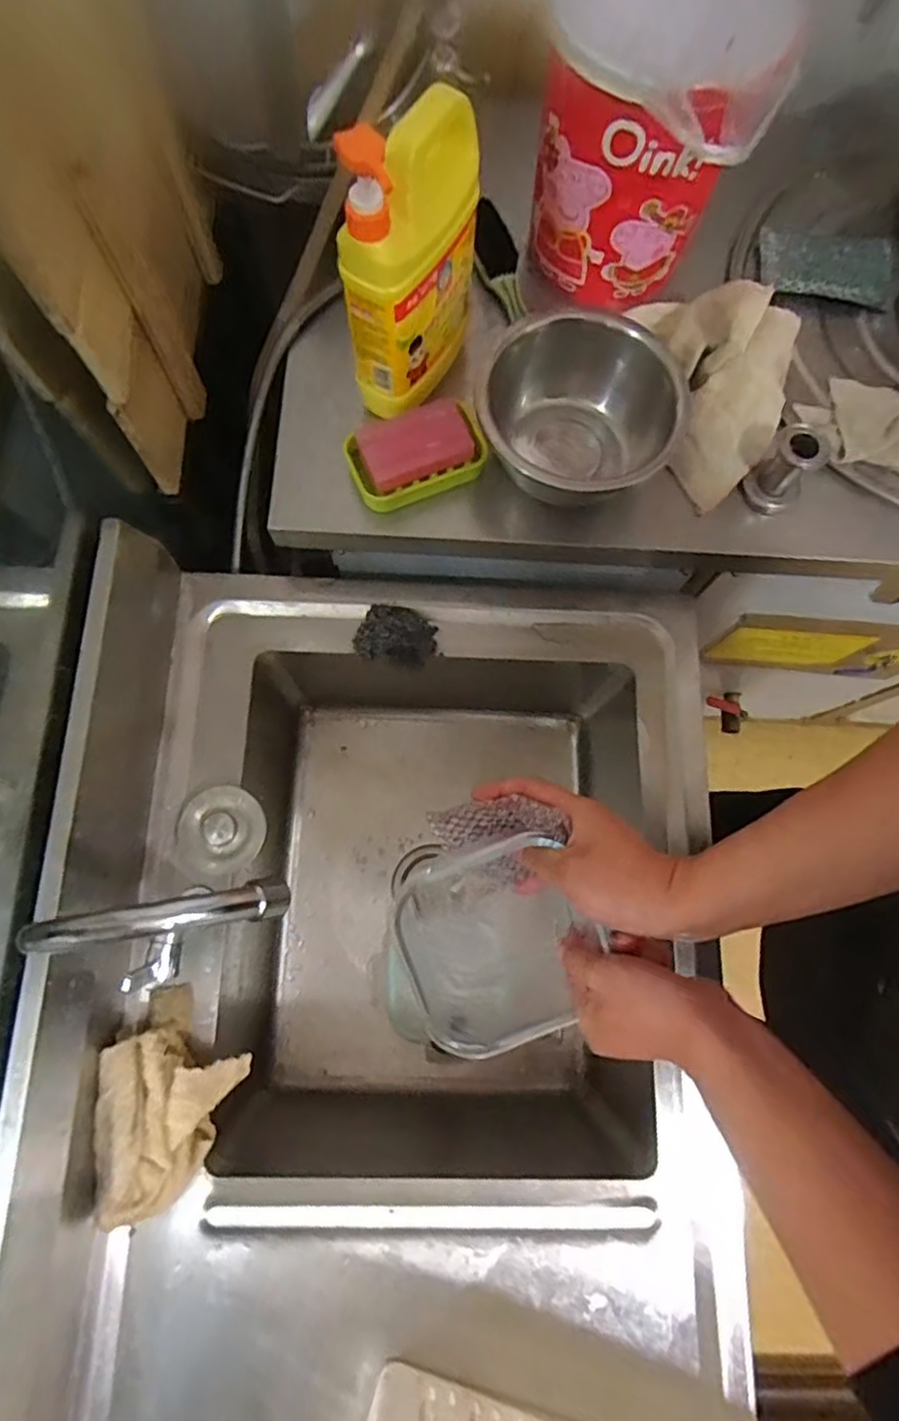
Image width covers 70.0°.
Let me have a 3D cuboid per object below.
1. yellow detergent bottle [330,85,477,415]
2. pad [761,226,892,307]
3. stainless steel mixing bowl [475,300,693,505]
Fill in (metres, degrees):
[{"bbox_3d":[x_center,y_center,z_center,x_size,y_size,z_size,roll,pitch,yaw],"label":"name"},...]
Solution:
[{"bbox_3d":[-0.030,-0.384,0.551,0.074,0.226,0.139,23,77,4],"label":"yellow detergent bottle"},{"bbox_3d":[0.407,-0.483,0.694,0.145,0.019,0.061,10,107,0],"label":"pad"},{"bbox_3d":[0.124,-0.278,0.625,0.182,0.103,0.181,0,76,-2],"label":"stainless steel mixing bowl"}]

